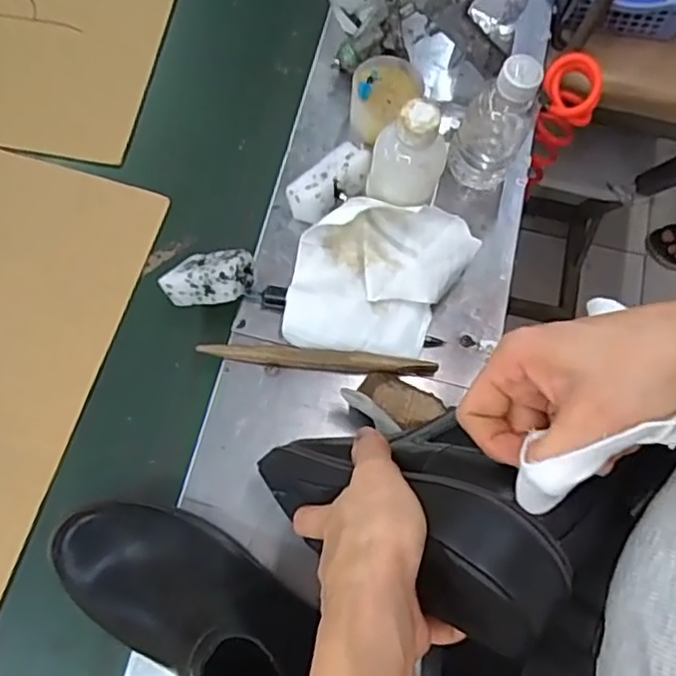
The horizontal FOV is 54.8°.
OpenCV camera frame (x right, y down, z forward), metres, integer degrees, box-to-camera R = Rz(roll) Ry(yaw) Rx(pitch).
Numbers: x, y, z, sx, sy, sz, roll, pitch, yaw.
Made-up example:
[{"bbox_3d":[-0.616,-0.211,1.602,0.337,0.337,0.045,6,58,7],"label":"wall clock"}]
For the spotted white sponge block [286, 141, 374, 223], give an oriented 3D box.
[{"bbox_3d":[-0.006,-0.138,0.578,0.082,0.028,0.039,-41,76,-14],"label":"spotted white sponge block"}]

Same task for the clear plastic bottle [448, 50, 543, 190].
[{"bbox_3d":[0.133,-0.183,0.560,0.053,0.143,0.048,22,71,6],"label":"clear plastic bottle"}]

